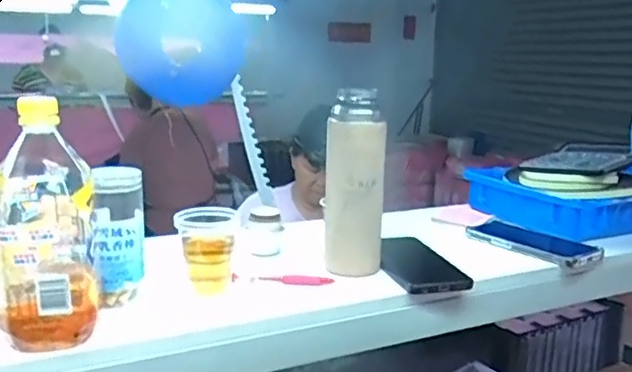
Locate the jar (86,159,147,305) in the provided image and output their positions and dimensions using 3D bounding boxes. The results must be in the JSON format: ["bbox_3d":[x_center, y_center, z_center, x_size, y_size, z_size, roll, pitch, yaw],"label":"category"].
[{"bbox_3d":[-0.197,0.047,0.606,0.051,0.130,0.062,-2,13,-14],"label":"jar"}]

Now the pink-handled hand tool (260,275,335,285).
[{"bbox_3d":[-0.021,0.105,0.671,0.081,0.014,0.008,3,12,6],"label":"pink-handled hand tool"}]

